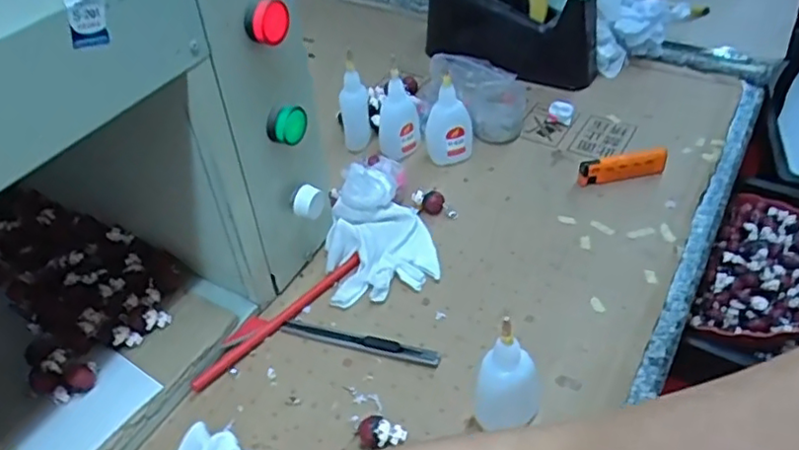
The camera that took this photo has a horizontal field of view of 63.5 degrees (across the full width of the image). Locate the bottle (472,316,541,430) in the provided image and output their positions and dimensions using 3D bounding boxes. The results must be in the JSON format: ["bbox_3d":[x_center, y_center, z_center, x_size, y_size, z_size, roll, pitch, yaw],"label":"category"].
[{"bbox_3d":[0.067,0.098,0.397,0.038,0.086,0.029,9,45,9],"label":"bottle"}]

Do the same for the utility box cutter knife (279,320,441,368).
[{"bbox_3d":[-0.031,0.084,0.476,0.123,0.007,0.014,12,46,13],"label":"utility box cutter knife"}]

